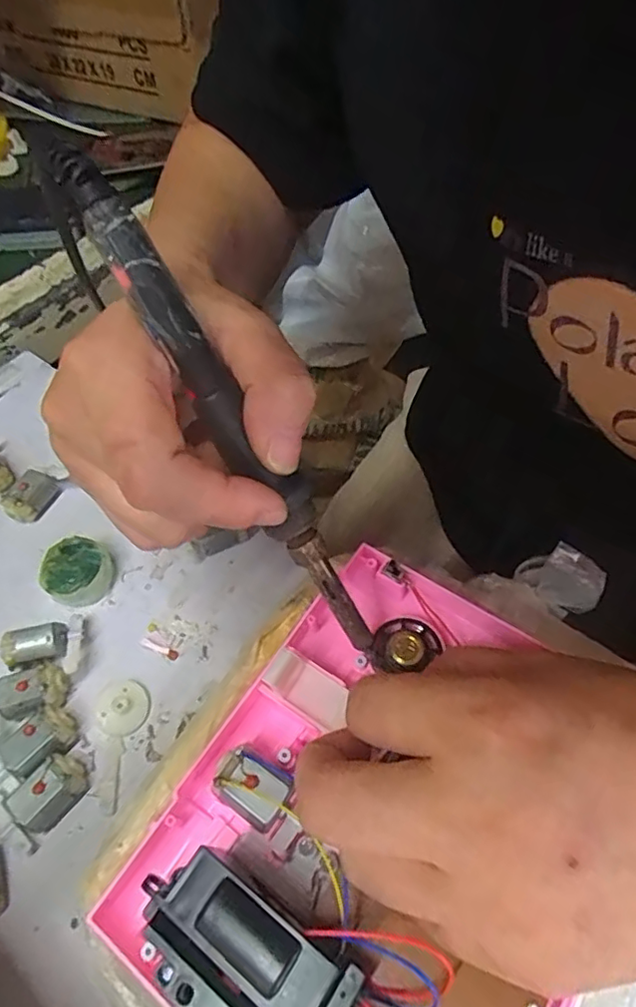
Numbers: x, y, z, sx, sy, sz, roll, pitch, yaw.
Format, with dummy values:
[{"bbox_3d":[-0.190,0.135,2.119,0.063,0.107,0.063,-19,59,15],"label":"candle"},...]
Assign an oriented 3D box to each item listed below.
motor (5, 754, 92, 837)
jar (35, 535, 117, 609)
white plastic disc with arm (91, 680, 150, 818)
[{"bbox_3d":[-0.110,0.117,0.242,0.019,0.015,0.029,34,62,25],"label":"motor"},{"bbox_3d":[-0.121,0.035,0.301,0.031,0.019,0.032,-2,53,2],"label":"jar"},{"bbox_3d":[-0.088,0.102,0.256,0.021,0.007,0.053,1,53,4],"label":"white plastic disc with arm"}]

